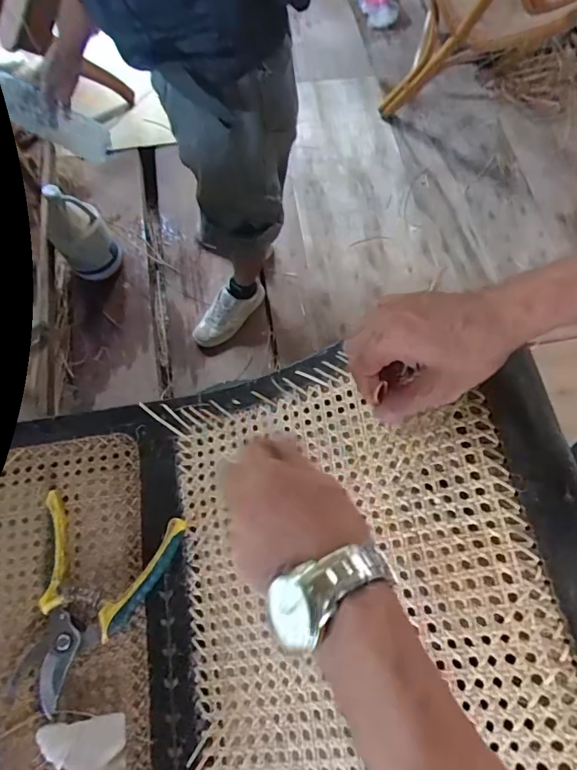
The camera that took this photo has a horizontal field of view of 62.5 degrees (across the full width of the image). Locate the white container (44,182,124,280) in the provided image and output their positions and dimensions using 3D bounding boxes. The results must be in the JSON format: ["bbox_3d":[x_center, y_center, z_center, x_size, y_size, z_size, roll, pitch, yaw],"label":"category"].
[{"bbox_3d":[-0.579,-0.416,1.349,0.151,0.273,0.115,-39,71,-11],"label":"white container"}]

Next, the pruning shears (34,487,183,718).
[{"bbox_3d":[-0.184,0.199,0.440,0.134,0.017,0.170,10,67,3],"label":"pruning shears"}]

